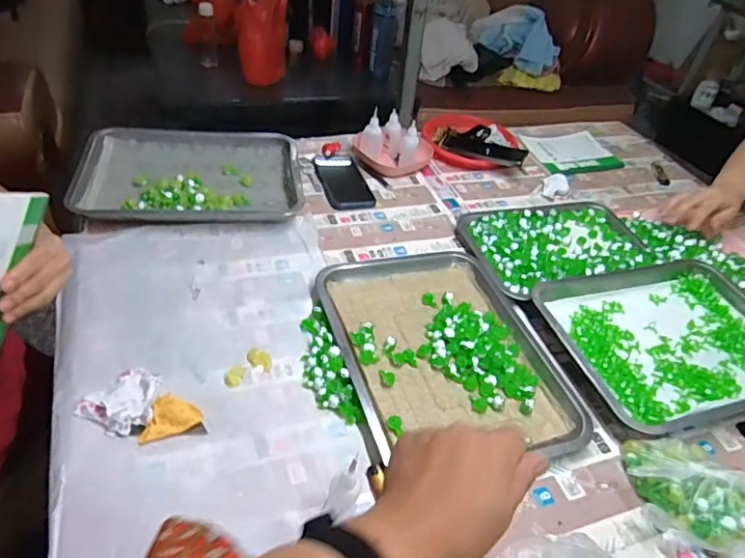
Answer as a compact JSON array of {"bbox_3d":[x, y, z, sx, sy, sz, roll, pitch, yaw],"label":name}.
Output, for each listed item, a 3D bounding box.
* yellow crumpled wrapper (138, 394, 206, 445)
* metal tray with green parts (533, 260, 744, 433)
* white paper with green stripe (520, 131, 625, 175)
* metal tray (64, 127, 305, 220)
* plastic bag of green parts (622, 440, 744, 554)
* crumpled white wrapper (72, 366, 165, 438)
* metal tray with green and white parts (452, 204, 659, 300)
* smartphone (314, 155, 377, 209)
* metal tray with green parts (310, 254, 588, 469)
[{"bbox_3d":[-0.217,0.146,0.579,0.064,0.015,0.041,-14,46,-22],"label":"yellow crumpled wrapper"},{"bbox_3d":[0.419,0.077,0.760,0.338,0.029,0.257,-7,44,-16],"label":"metal tray with green parts"},{"bbox_3d":[0.424,-0.276,1.169,0.198,0.014,0.158,-9,45,-17],"label":"white paper with green stripe"},{"bbox_3d":[-0.302,-0.180,0.923,0.349,0.043,0.263,-3,43,-11],"label":"metal tray"},{"bbox_3d":[0.351,0.219,0.562,0.156,0.068,0.105,21,44,14],"label":"plastic bag of green parts"},{"bbox_3d":[-0.270,0.131,0.596,0.074,0.010,0.079,4,42,-4],"label":"crumpled white wrapper"},{"bbox_3d":[0.308,-0.068,0.905,0.307,0.022,0.199,-13,46,-21],"label":"metal tray with green and white parts"},{"bbox_3d":[-0.053,-0.176,0.978,0.076,0.009,0.160,-7,44,-16],"label":"smartphone"},{"bbox_3d":[0.092,0.084,0.714,0.267,0.025,0.352,-9,45,-18],"label":"metal tray with green parts"}]

